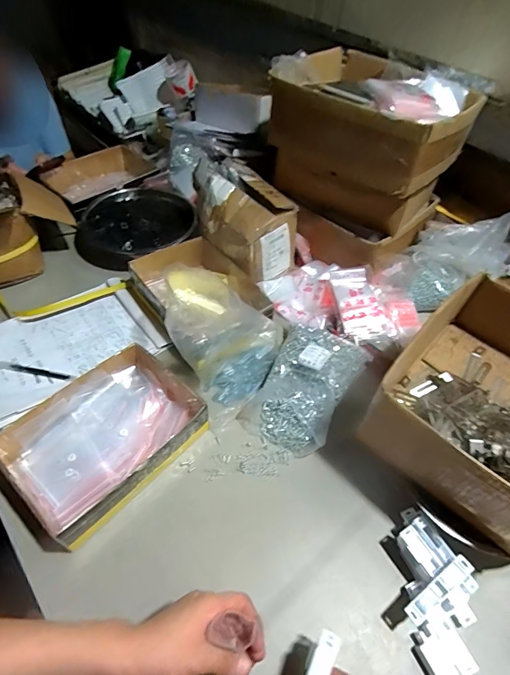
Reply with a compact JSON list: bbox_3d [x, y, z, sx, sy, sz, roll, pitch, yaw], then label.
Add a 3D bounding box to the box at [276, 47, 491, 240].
[{"bbox_3d":[0.222,-0.397,0.785,0.331,0.228,0.260,37,57,24],"label":"box"}]

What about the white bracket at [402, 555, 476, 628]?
[{"bbox_3d":[0.216,0.296,0.461,0.094,0.012,0.021,-36,60,-11],"label":"white bracket"}]

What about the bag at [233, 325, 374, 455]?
[{"bbox_3d":[0.088,0.069,0.652,0.141,0.070,0.221,25,53,16],"label":"bag"}]

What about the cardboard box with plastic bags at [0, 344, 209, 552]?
[{"bbox_3d":[-0.215,0.144,0.584,0.184,0.070,0.259,34,56,22],"label":"cardboard box with plastic bags"}]

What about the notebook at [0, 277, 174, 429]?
[{"bbox_3d":[-0.342,0.009,0.710,0.295,0.021,0.204,-29,58,-25],"label":"notebook"}]

